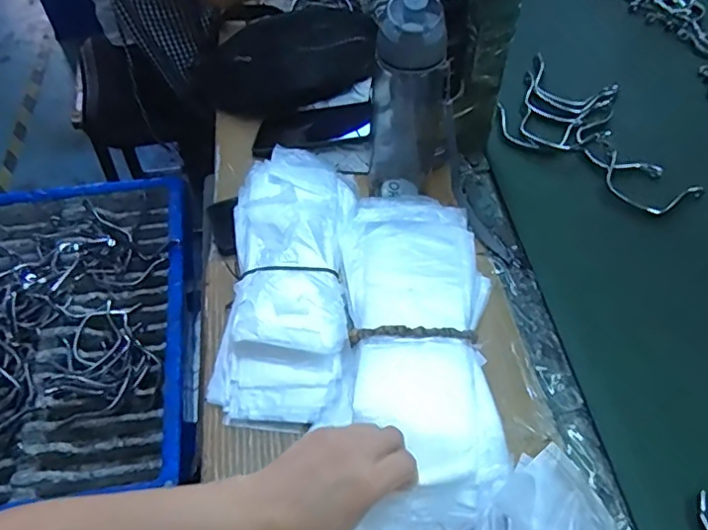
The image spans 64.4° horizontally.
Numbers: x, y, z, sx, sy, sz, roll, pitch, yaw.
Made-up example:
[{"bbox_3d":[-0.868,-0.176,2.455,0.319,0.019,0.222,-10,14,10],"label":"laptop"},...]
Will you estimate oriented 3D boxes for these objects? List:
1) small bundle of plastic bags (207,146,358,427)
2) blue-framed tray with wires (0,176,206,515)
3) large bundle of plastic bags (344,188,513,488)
[{"bbox_3d":[-0.067,0.007,0.576,0.127,0.067,0.298,2,53,2],"label":"small bundle of plastic bags"},{"bbox_3d":[-0.514,0.101,0.799,0.572,0.088,0.528,-8,53,-6],"label":"blue-framed tray with wires"},{"bbox_3d":[0.063,0.055,0.541,0.140,0.065,0.314,1,53,0],"label":"large bundle of plastic bags"}]

